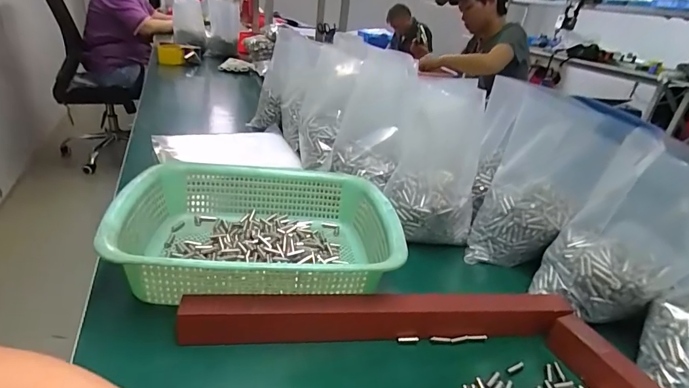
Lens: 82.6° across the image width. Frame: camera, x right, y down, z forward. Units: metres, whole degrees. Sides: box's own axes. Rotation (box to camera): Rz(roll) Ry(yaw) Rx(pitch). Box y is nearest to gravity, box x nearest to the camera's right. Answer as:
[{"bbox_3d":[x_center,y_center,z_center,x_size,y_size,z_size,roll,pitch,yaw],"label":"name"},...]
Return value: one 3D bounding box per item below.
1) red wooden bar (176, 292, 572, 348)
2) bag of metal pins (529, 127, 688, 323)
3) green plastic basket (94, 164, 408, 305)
[{"bbox_3d":[0.044,0.119,0.395,0.391,0.031,0.031,2,27,-10],"label":"red wooden bar"},{"bbox_3d":[0.314,0.045,0.437,0.130,0.188,0.099,24,31,30],"label":"bag of metal pins"},{"bbox_3d":[-0.094,0.044,0.463,0.299,0.077,0.225,2,27,-11],"label":"green plastic basket"}]

